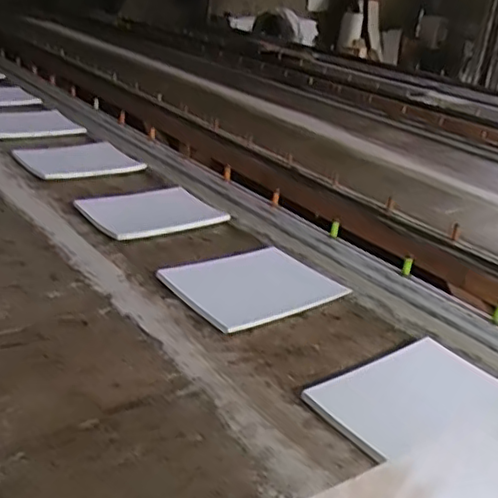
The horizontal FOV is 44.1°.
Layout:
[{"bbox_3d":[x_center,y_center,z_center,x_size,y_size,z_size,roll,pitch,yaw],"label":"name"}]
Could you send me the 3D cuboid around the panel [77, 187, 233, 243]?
[{"bbox_3d":[-0.206,-0.079,1.339,0.265,0.019,0.214,-15,33,-39],"label":"panel"}]

